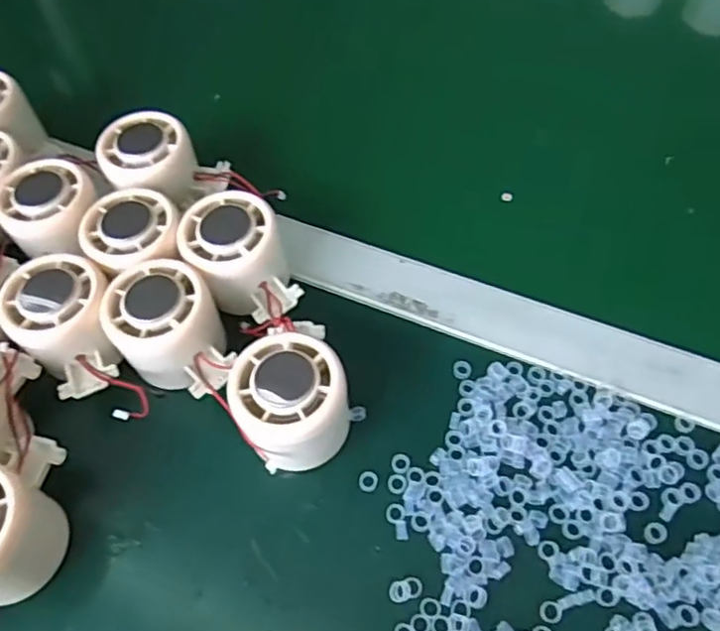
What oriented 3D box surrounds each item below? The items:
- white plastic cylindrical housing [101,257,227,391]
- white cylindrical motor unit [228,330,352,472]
[{"bbox_3d":[-0.106,0.005,0.350,0.055,0.045,0.053,-1,60,2],"label":"white plastic cylindrical housing"},{"bbox_3d":[-0.034,0.044,0.328,0.055,0.052,0.055,-1,60,2],"label":"white cylindrical motor unit"}]

